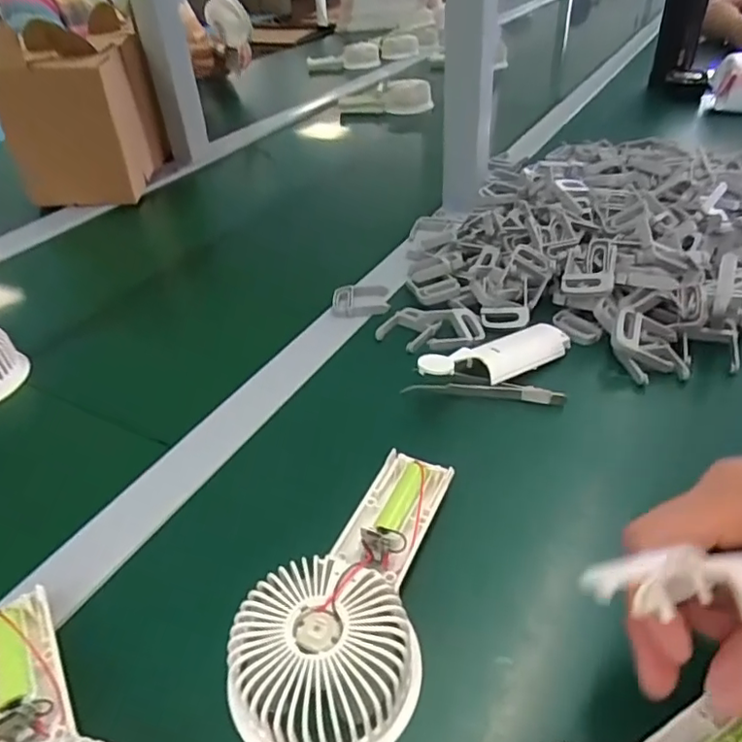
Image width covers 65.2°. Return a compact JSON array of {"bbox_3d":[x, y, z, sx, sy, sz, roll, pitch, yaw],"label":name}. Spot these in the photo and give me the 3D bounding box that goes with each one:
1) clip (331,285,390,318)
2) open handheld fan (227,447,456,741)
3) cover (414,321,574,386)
[{"bbox_3d":[-0.009,-0.063,0.521,0.050,0.013,0.044,-4,39,1],"label":"clip"},{"bbox_3d":[-0.006,0.101,0.286,0.075,0.036,0.161,9,41,17],"label":"open handheld fan"},{"bbox_3d":[0.089,-0.014,0.424,0.133,0.018,0.043,-12,38,-29],"label":"cover"}]

